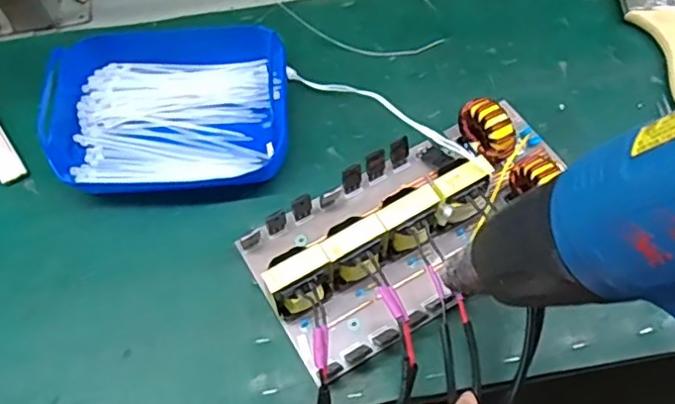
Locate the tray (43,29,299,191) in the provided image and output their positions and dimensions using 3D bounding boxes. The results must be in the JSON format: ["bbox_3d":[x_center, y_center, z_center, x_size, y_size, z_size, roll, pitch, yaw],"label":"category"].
[{"bbox_3d":[-0.140,-0.087,0.521,0.198,0.044,0.165,-7,65,-3],"label":"tray"}]

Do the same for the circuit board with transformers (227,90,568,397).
[{"bbox_3d":[0.065,0.007,0.459,0.266,0.062,0.138,-32,66,-14],"label":"circuit board with transformers"}]

